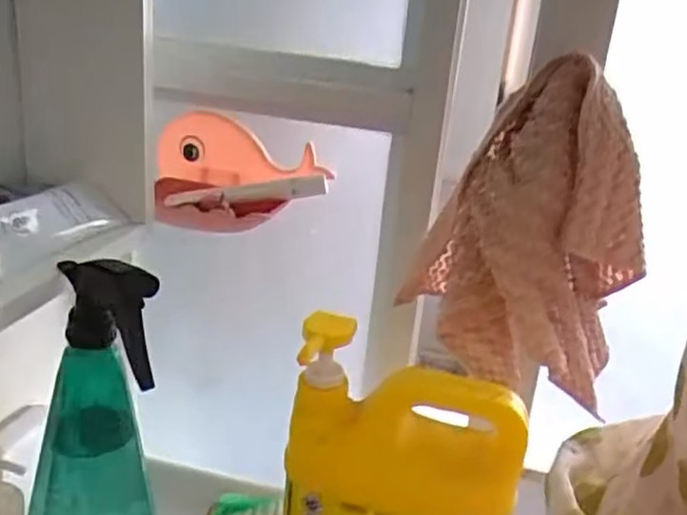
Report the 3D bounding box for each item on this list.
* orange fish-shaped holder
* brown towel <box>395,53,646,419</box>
[{"bbox_3d":[-0.089,-0.073,0.595,0.136,0.079,0.085,0,22,-13],"label":"orange fish-shaped holder"},{"bbox_3d":[0.129,-0.018,0.500,0.153,0.222,0.090,13,23,18],"label":"brown towel"}]

